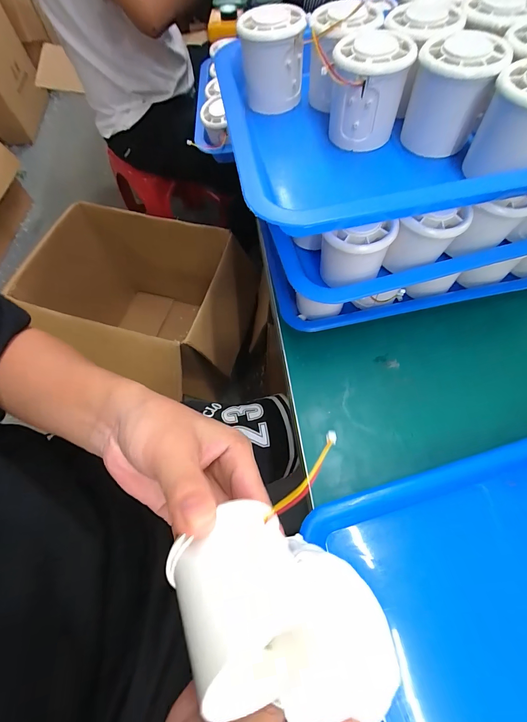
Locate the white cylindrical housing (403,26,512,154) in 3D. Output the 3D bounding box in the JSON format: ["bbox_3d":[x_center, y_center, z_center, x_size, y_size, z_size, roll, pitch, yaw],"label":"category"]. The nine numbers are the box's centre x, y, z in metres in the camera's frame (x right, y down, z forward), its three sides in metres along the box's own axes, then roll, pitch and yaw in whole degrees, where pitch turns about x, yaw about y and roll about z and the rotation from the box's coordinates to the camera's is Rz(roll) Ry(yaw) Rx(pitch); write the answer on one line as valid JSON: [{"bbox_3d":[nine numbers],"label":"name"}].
[{"bbox_3d":[0.142,-0.204,0.241,0.056,0.059,0.057,28,70,15],"label":"white cylindrical housing"}]

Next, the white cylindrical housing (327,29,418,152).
[{"bbox_3d":[0.082,-0.212,0.251,0.055,0.057,0.062,9,66,7],"label":"white cylindrical housing"}]

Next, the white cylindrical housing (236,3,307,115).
[{"bbox_3d":[0.008,-0.269,0.285,0.053,0.057,0.053,0,65,3],"label":"white cylindrical housing"}]

